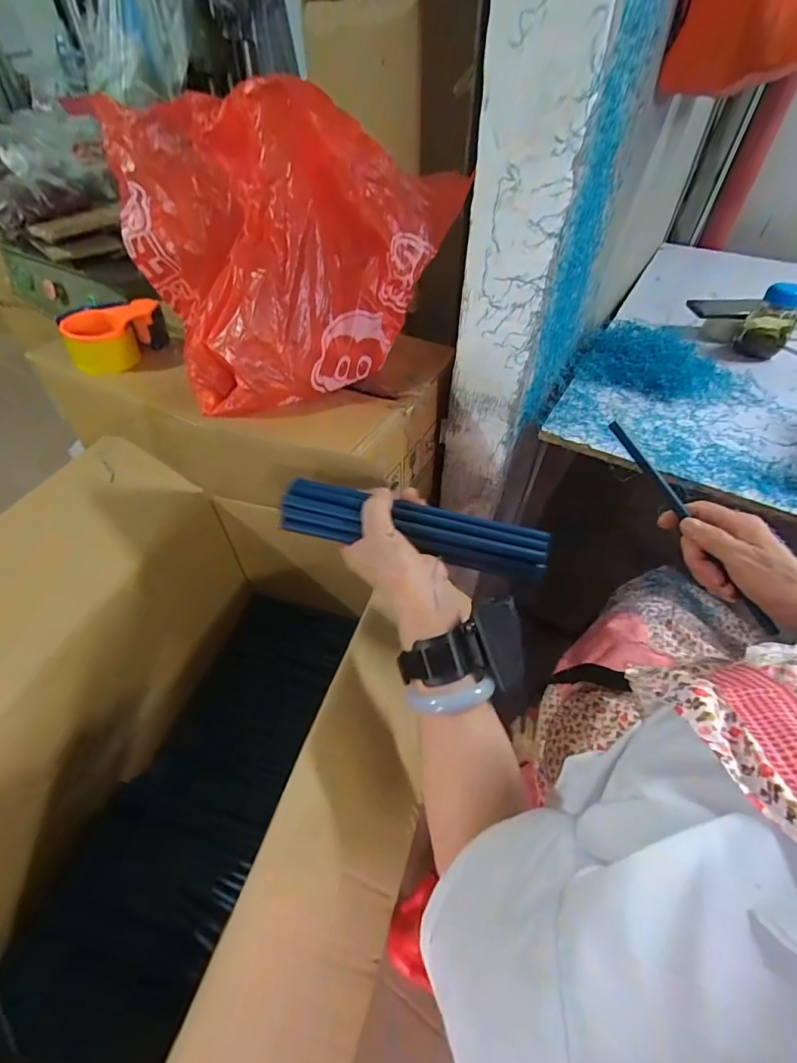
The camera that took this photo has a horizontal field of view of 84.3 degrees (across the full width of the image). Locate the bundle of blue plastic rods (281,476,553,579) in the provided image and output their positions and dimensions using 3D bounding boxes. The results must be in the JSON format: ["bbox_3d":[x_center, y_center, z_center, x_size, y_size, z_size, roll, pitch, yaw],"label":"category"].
[{"bbox_3d":[0.016,0.000,0.392,0.233,0.030,0.046,12,47,0],"label":"bundle of blue plastic rods"}]

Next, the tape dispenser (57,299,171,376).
[{"bbox_3d":[-0.409,-0.289,0.643,0.070,0.068,0.134,32,54,26],"label":"tape dispenser"}]

